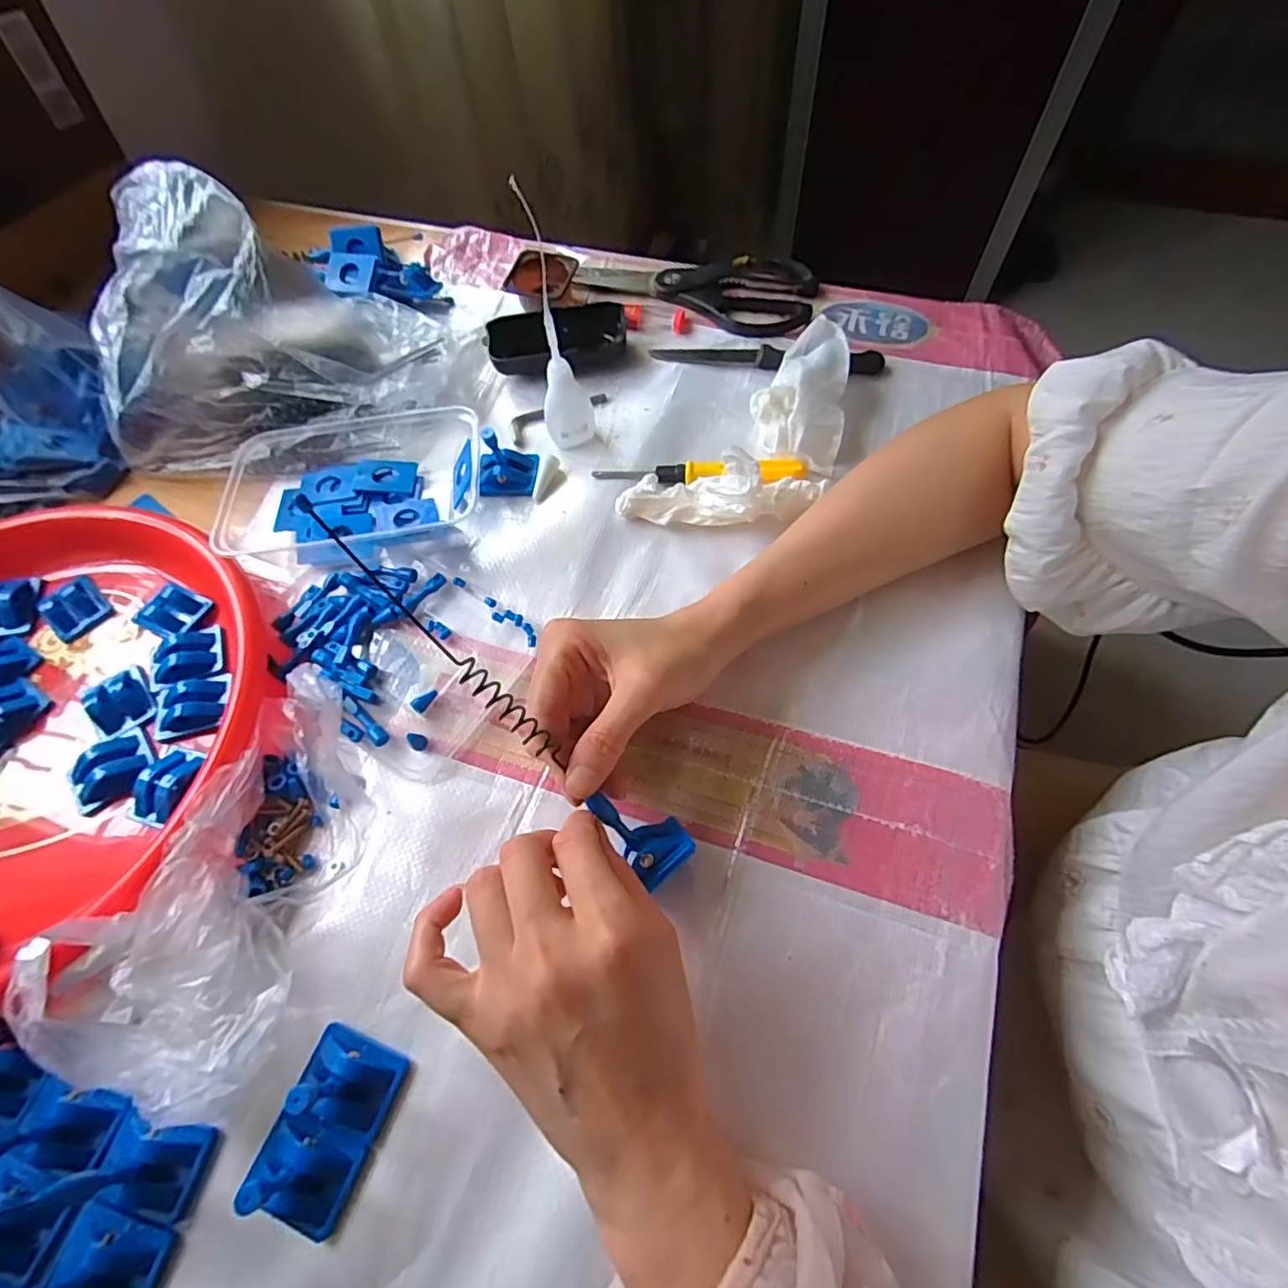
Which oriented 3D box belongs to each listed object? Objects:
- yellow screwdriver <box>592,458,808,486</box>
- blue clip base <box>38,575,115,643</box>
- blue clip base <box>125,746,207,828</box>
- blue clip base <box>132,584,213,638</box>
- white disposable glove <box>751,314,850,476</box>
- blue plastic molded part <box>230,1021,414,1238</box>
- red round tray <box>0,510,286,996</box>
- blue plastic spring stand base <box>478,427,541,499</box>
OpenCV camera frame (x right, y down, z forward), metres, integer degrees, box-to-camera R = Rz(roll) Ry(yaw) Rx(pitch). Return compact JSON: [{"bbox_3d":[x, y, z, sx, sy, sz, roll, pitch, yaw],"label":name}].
[{"bbox_3d":[0.037,-0.117,0.422,0.143,0.017,0.017,2,63,4],"label":"yellow screwdriver"},{"bbox_3d":[-0.372,-0.024,0.398,0.033,0.013,0.034,-42,69,-17],"label":"blue clip base"},{"bbox_3d":[-0.266,0.079,0.341,0.032,0.010,0.042,10,64,8],"label":"blue clip base"},{"bbox_3d":[-0.300,-0.021,0.392,0.031,0.014,0.032,20,66,12],"label":"blue clip base"},{"bbox_3d":[0.112,-0.179,0.440,0.061,0.036,0.121,9,64,7],"label":"white disposable glove"},{"bbox_3d":[-0.140,0.206,0.258,0.043,0.040,0.065,18,65,11],"label":"blue plastic molded part"},{"bbox_3d":[-0.368,0.049,0.339,0.293,0.042,0.279,-1,63,2],"label":"red round tray"},{"bbox_3d":[-0.096,-0.125,0.427,0.038,0.033,0.031,4,63,5],"label":"blue plastic spring stand base"}]

